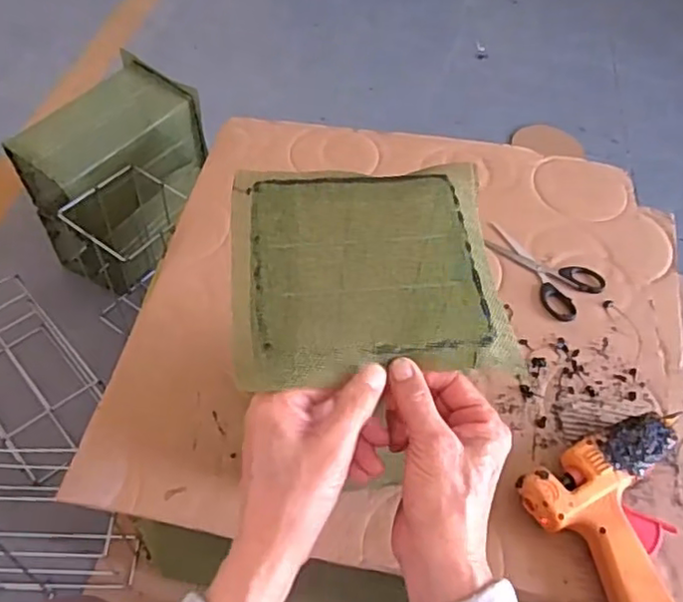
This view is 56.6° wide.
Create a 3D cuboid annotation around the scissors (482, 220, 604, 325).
[{"bbox_3d":[0.220,-0.032,0.723,0.144,0.008,0.079,31,57,18],"label":"scissors"}]

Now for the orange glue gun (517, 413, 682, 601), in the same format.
[{"bbox_3d":[0.260,0.185,0.541,0.162,0.028,0.155,-21,57,-19],"label":"orange glue gun"}]

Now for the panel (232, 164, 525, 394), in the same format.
[{"bbox_3d":[0.016,-0.024,0.413,0.169,0.011,0.170,-1,55,-5],"label":"panel"}]

